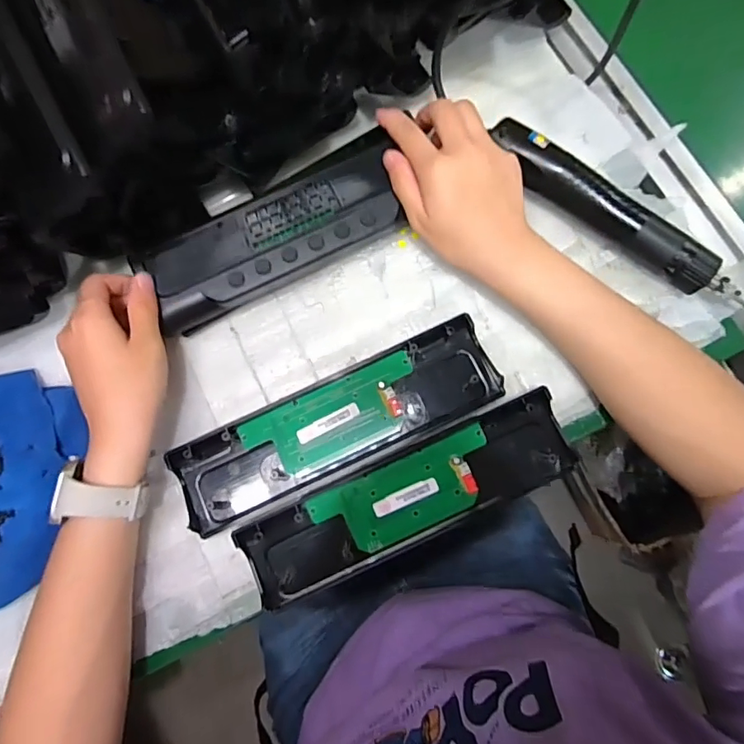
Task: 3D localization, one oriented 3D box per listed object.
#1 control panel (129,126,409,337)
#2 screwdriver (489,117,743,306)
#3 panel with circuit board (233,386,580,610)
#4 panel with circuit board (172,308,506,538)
[{"bbox_3d":[-0.071,-0.106,0.396,0.209,0.028,0.076,-30,81,-3],"label":"control panel"},{"bbox_3d":[0.188,-0.118,0.394,0.223,0.037,0.034,36,84,7],"label":"screwdriver"},{"bbox_3d":[0.028,0.092,0.367,0.244,0.016,0.062,-25,81,-2],"label":"panel with circuit board"},{"bbox_3d":[-0.025,0.039,0.382,0.245,0.016,0.068,-26,81,-2],"label":"panel with circuit board"}]

